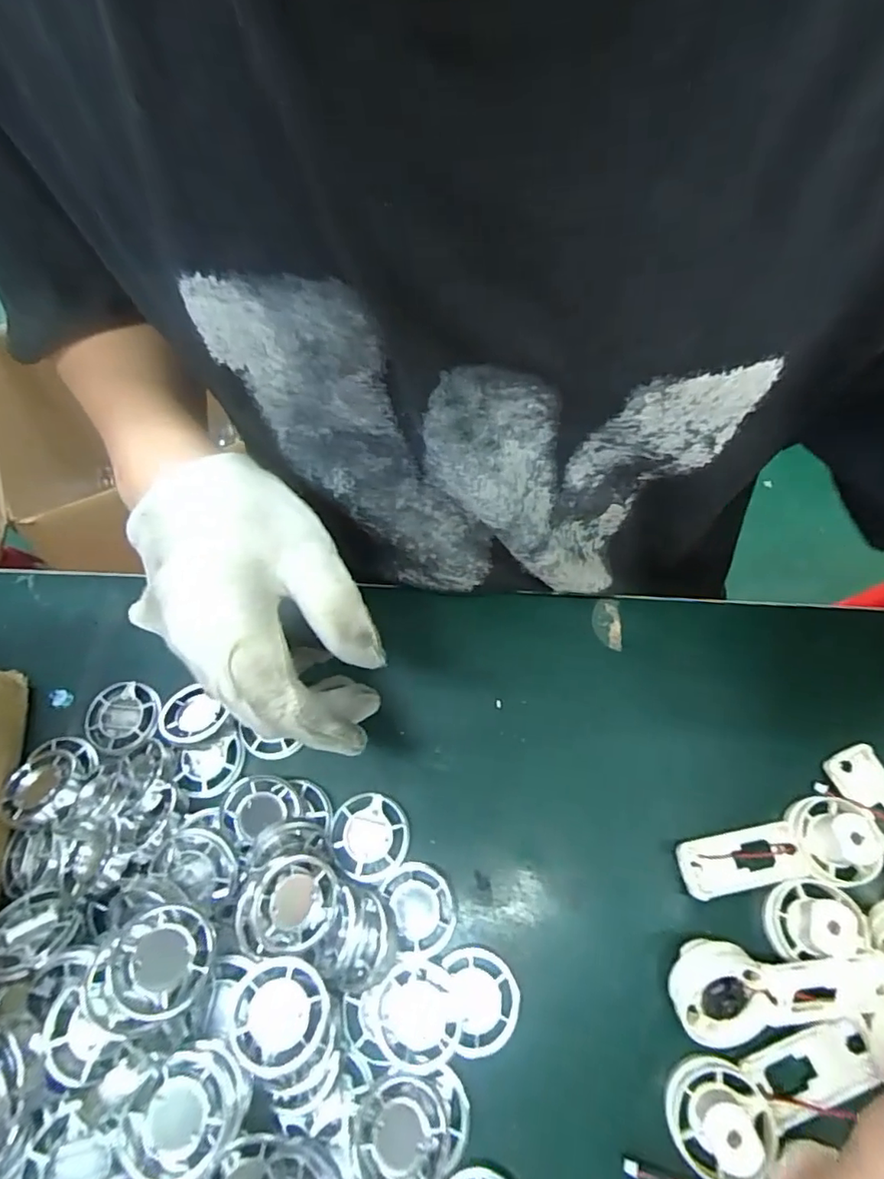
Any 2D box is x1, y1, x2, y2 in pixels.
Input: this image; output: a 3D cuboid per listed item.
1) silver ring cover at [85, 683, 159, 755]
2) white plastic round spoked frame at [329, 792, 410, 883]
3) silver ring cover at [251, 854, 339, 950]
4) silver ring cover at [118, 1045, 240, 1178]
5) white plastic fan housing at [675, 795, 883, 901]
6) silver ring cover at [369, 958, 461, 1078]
[{"bbox_3d":[-0.175,0.071,0.316,0.041,0.008,0.038,12,67,8],"label":"silver ring cover"},{"bbox_3d":[-0.036,0.122,0.283,0.038,0.004,0.040,-1,66,2],"label":"white plastic round spoked frame"},{"bbox_3d":[-0.065,0.138,0.254,0.035,0.010,0.036,-4,85,-28],"label":"silver ring cover"},{"bbox_3d":[-0.097,0.196,0.214,0.037,0.016,0.036,14,67,8],"label":"silver ring cover"},{"bbox_3d":[0.157,0.120,0.270,0.090,0.025,0.038,-5,66,0],"label":"white plastic fan housing"},{"bbox_3d":[-0.011,0.182,0.246,0.038,0.009,0.037,5,66,5],"label":"silver ring cover"}]

